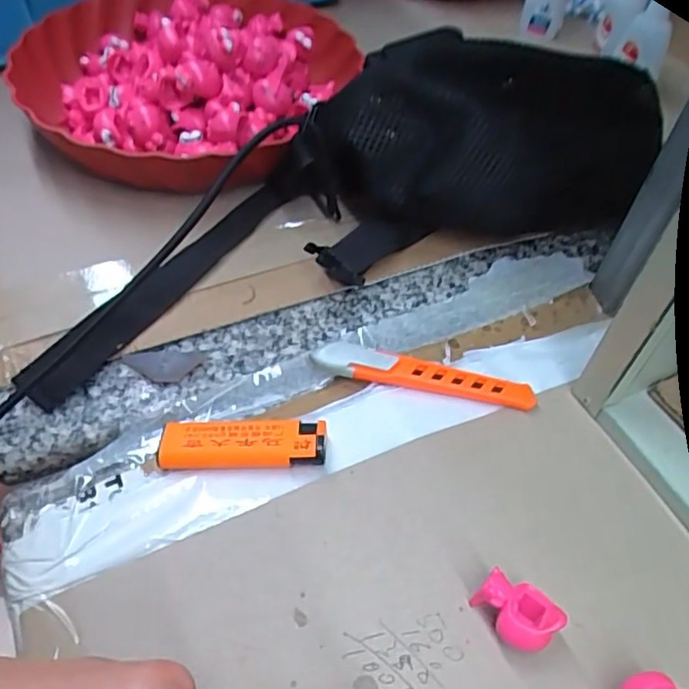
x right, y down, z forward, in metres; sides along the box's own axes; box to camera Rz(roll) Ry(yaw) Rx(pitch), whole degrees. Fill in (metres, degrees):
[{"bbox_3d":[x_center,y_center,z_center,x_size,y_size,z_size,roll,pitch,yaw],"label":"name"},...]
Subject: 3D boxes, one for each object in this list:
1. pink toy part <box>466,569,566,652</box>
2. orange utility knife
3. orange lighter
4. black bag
[{"bbox_3d":[0.071,0.110,0.257,0.023,0.021,0.032,-31,59,-26],"label":"pink toy part"},{"bbox_3d":[0.044,0.017,0.336,0.118,0.017,0.016,8,50,3],"label":"orange utility knife"},{"bbox_3d":[-0.050,0.048,0.302,0.080,0.007,0.023,-1,71,1],"label":"orange lighter"},{"bbox_3d":[0.073,-0.119,0.391,0.203,0.113,0.095,-12,52,-14],"label":"black bag"}]

